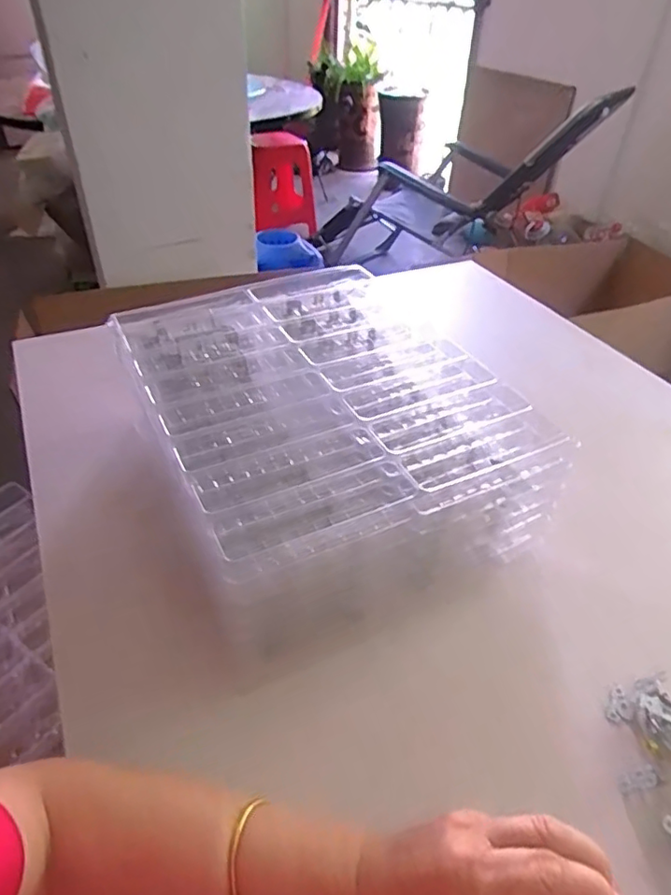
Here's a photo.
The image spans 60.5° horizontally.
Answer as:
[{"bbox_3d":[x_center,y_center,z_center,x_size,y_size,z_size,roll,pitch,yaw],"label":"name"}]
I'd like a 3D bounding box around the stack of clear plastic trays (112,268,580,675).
[{"bbox_3d":[-0.020,-0.026,0.637,0.342,0.136,0.403,-18,45,-22],"label":"stack of clear plastic trays"}]

